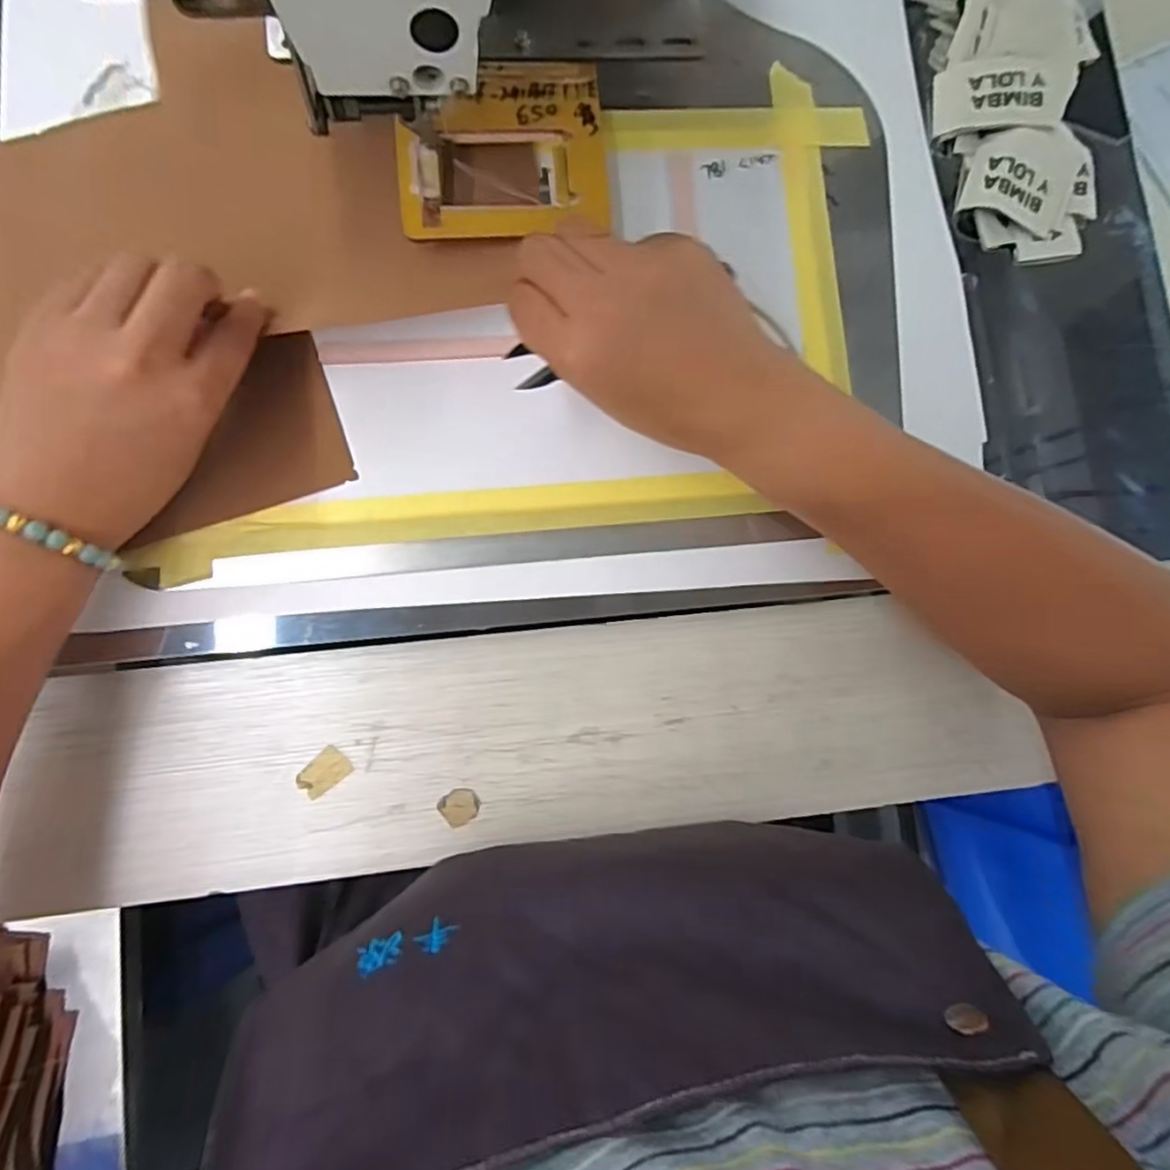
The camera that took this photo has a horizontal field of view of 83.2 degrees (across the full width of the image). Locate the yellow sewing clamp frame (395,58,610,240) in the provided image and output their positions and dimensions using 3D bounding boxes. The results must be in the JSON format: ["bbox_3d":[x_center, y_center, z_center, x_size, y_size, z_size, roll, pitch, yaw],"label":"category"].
[{"bbox_3d":[-0.042,-0.224,0.341,0.105,0.010,0.091,-6,86,-6],"label":"yellow sewing clamp frame"}]

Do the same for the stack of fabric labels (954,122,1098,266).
[{"bbox_3d":[0.260,-0.226,0.380,0.082,0.017,0.075,-11,83,-7],"label":"stack of fabric labels"}]

